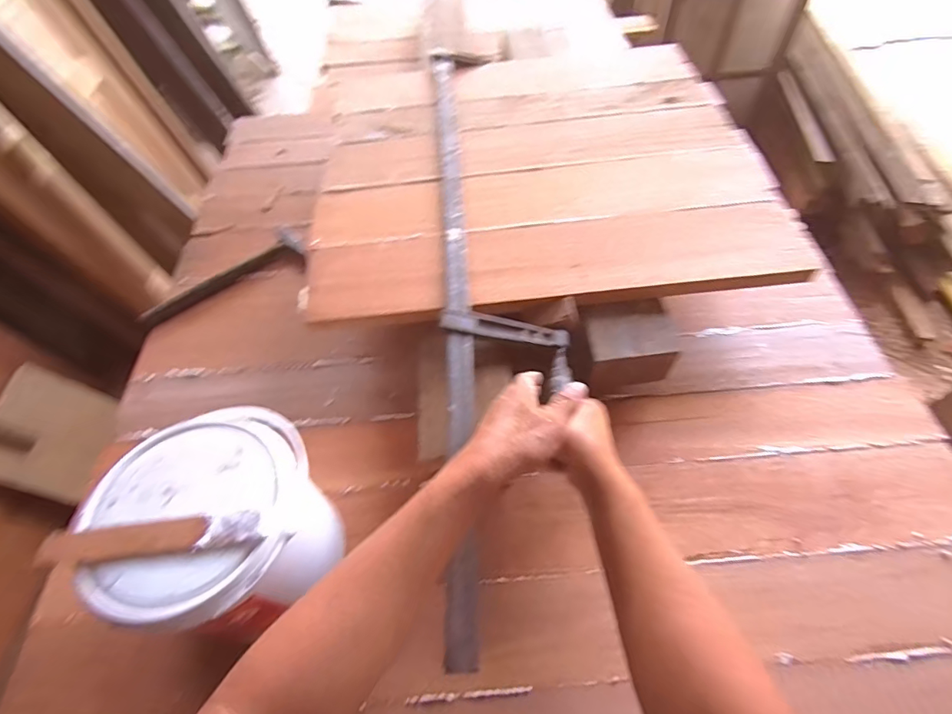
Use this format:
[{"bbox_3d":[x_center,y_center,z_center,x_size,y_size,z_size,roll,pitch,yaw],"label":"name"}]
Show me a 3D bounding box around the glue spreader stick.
[{"bbox_3d":[-0.268,0.150,0.386,0.171,0.007,0.027,-5,67,-5],"label":"glue spreader stick"}]

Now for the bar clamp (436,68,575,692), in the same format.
[{"bbox_3d":[0.022,-0.182,0.688,0.153,0.035,1.066,-3,57,-1],"label":"bar clamp"}]

